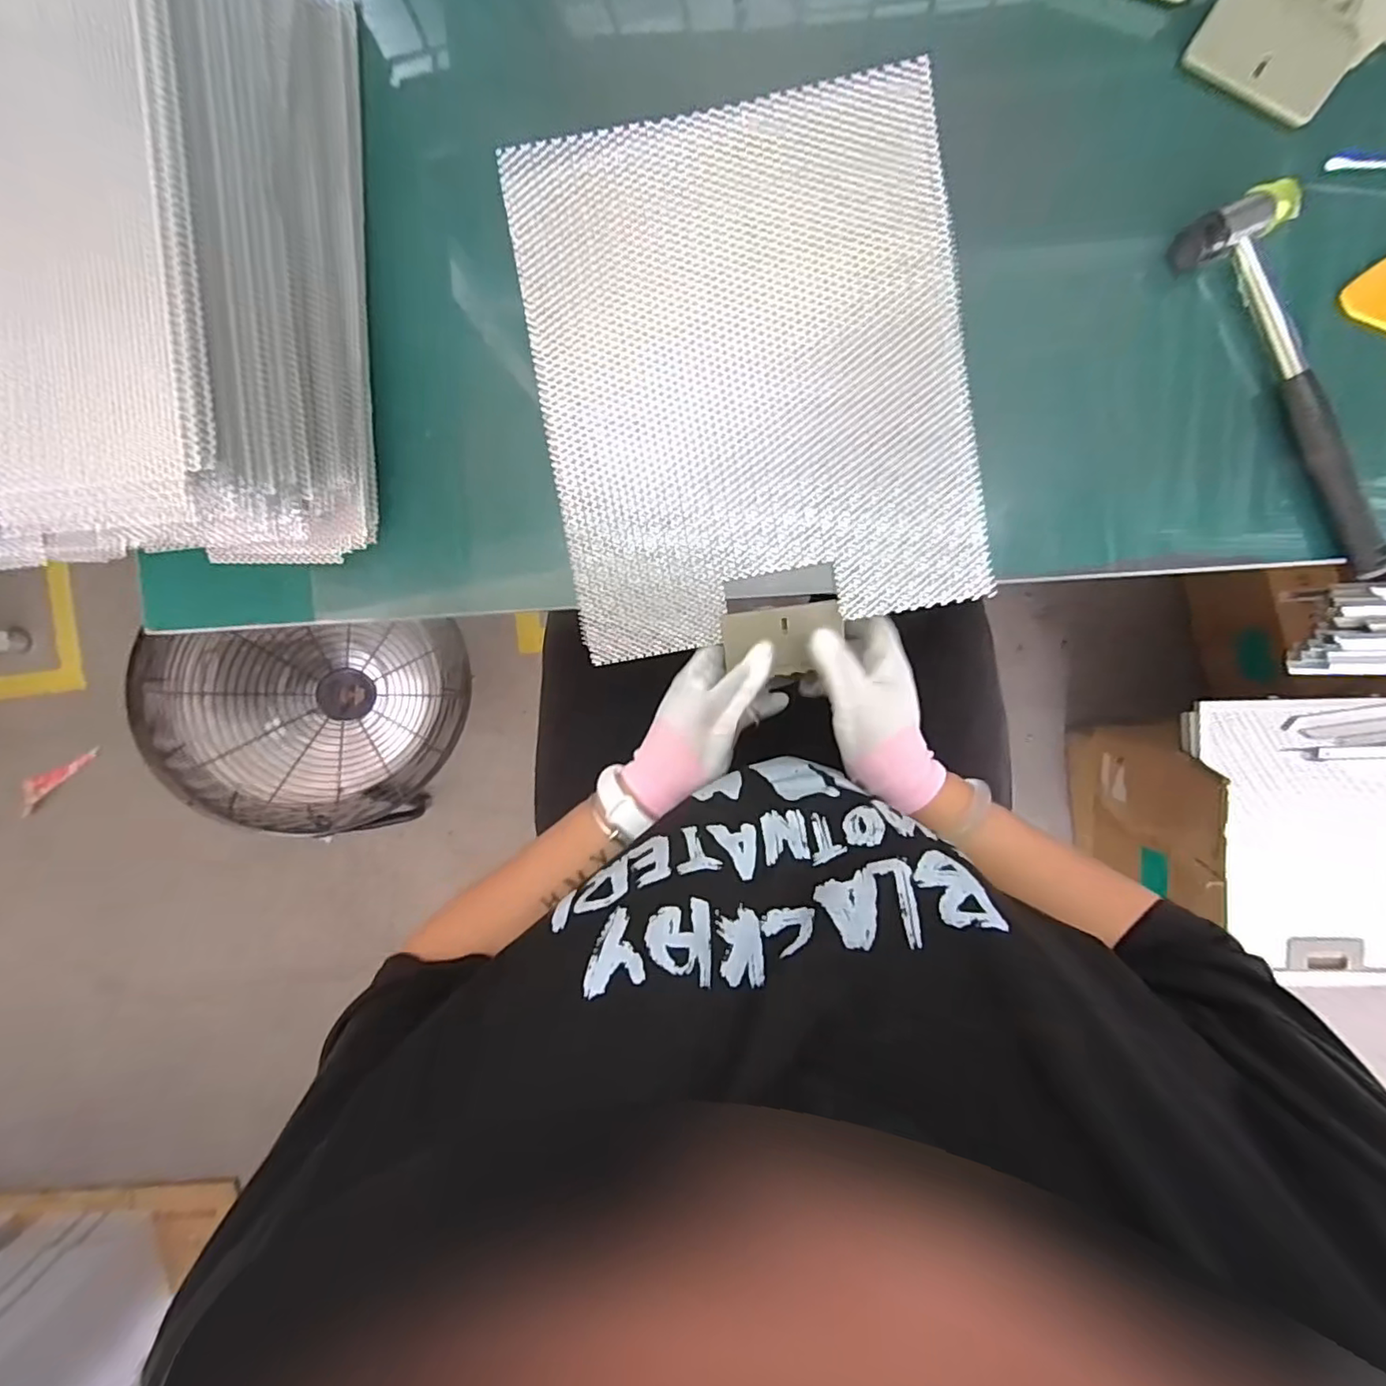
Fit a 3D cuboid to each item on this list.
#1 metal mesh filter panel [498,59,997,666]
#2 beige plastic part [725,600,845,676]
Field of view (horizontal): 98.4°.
[{"bbox_3d":[0.040,-0.204,0.394,0.273,0.021,0.322,-9,95,4],"label":"metal mesh filter panel"},{"bbox_3d":[0.064,-0.036,0.417,0.080,0.009,0.045,-7,93,4],"label":"beige plastic part"}]

